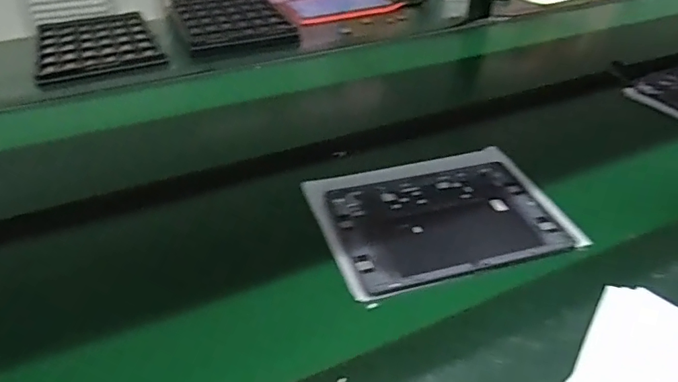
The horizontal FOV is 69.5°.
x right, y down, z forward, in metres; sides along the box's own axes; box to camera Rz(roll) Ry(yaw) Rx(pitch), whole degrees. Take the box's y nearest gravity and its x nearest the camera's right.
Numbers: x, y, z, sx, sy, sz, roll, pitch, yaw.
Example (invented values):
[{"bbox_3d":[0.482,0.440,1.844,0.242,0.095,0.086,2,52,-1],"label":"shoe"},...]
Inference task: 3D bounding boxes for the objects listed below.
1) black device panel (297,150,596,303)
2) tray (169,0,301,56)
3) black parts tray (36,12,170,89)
[{"bbox_3d":[0.119,0.025,0.596,0.282,0.009,0.201,-11,41,-14],"label":"black device panel"},{"bbox_3d":[-0.242,-0.388,1.103,0.233,0.029,0.335,-15,41,-19],"label":"tray"},{"bbox_3d":[-0.505,-0.312,1.016,0.219,0.021,0.341,-17,42,-22],"label":"black parts tray"}]

